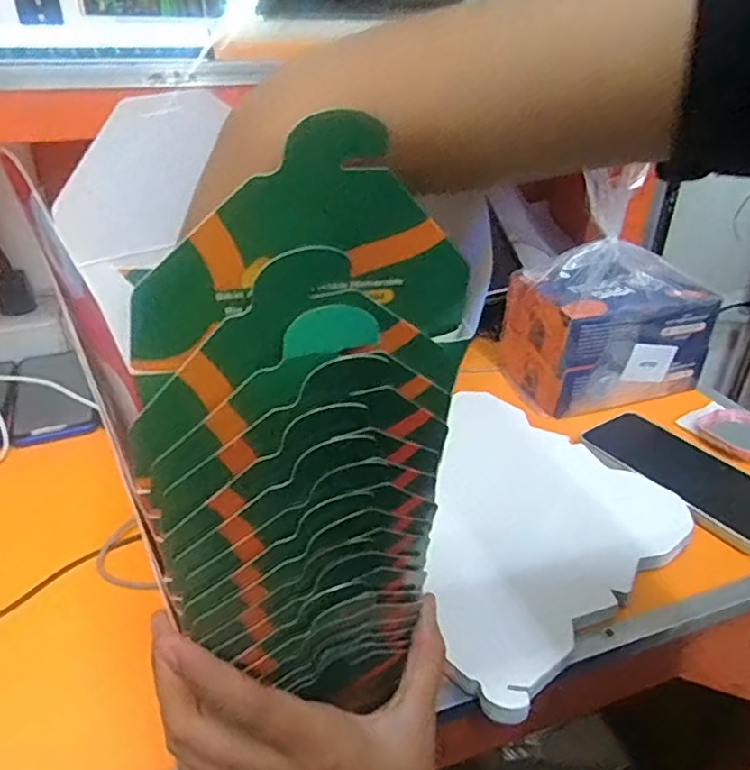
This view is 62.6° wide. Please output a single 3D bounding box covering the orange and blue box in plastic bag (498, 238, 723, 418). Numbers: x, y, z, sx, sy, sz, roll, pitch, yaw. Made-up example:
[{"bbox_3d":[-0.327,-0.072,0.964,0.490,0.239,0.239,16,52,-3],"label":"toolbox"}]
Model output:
[{"bbox_3d":[0.236,-0.066,0.623,0.175,0.129,0.123,-13,34,-21],"label":"orange and blue box in plastic bag"}]

